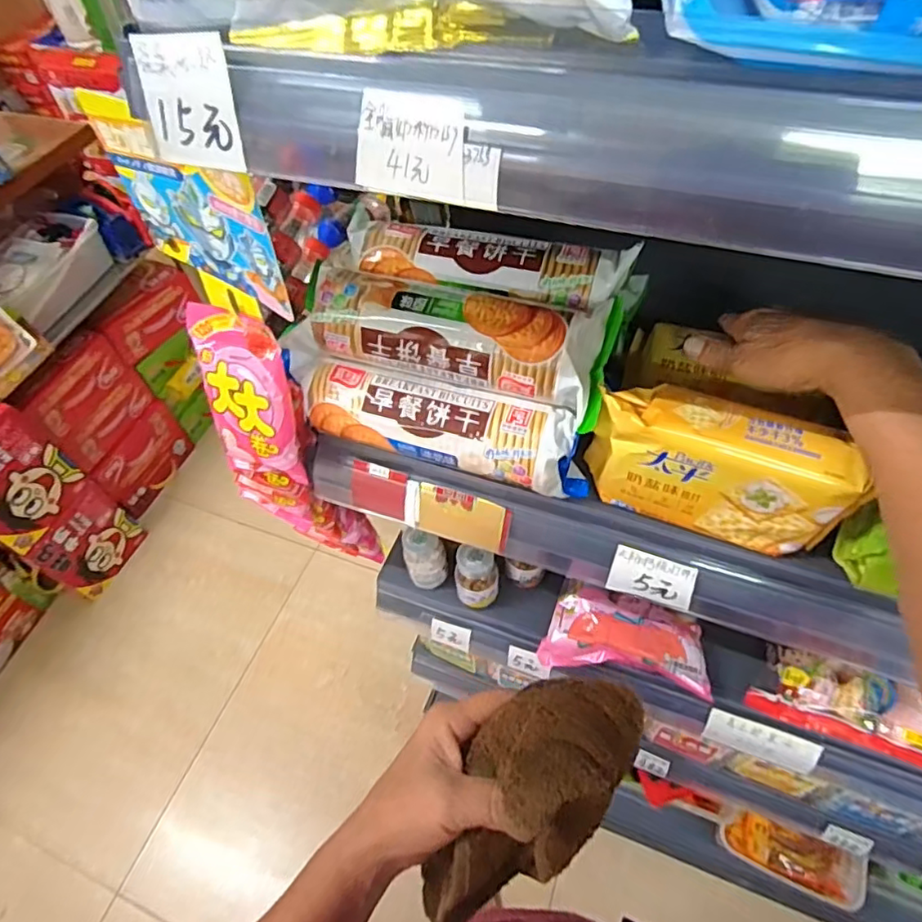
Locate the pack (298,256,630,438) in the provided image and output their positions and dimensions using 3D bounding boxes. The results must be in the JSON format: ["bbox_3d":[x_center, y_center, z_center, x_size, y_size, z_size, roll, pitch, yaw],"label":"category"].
[{"bbox_3d":[0.000,-0.084,0.382,0.191,0.051,0.067,13,57,14],"label":"pack"}]

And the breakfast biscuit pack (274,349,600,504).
[{"bbox_3d":[-0.017,-0.021,0.405,0.206,0.058,0.044,14,57,15],"label":"breakfast biscuit pack"}]

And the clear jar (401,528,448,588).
[{"bbox_3d":[-0.037,0.101,0.619,0.039,0.067,0.036,-3,55,4],"label":"clear jar"}]

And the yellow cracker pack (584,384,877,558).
[{"bbox_3d":[0.151,0.004,0.353,0.143,0.083,0.041,19,59,18],"label":"yellow cracker pack"}]

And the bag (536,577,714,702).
[{"bbox_3d":[0.158,0.167,0.555,0.148,0.033,0.081,13,57,14],"label":"bag"}]

